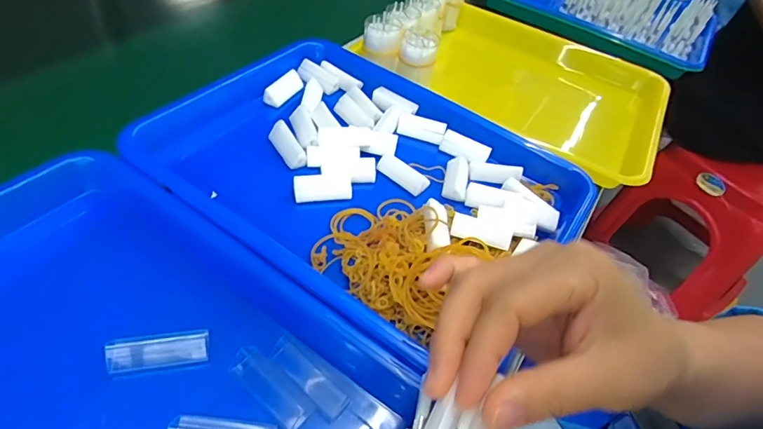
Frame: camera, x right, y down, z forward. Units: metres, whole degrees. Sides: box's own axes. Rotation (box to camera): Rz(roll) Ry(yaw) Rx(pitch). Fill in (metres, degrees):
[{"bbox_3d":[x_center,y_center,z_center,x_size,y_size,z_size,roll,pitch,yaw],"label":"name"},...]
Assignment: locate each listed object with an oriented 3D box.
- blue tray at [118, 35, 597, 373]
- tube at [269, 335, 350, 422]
[{"bbox_3d":[-0.011,-0.037,0.381,0.332,0.040,0.243,31,50,17],"label":"blue tray"},{"bbox_3d":[-0.044,0.097,0.274,0.054,0.005,0.016,36,52,21],"label":"tube"}]

